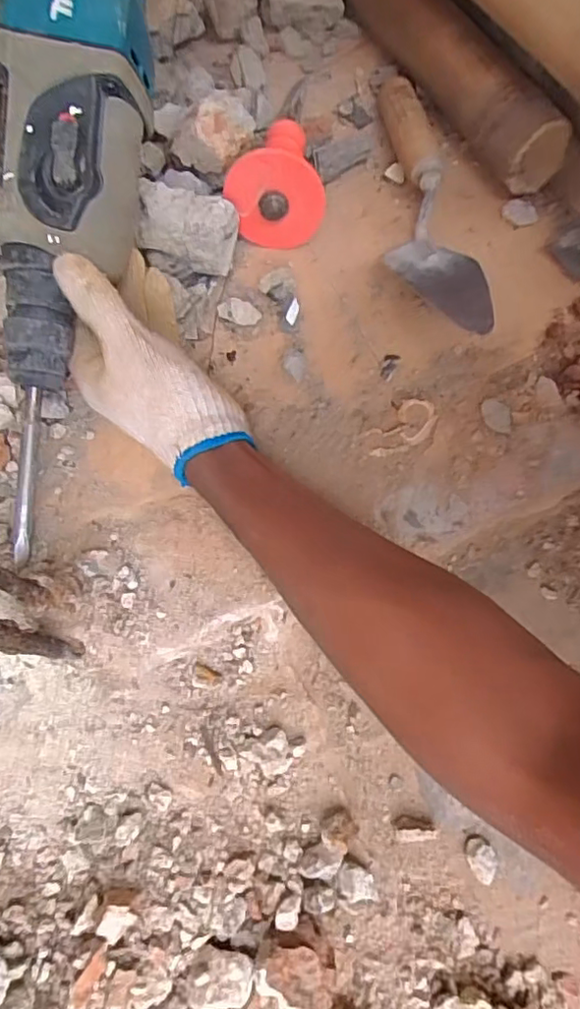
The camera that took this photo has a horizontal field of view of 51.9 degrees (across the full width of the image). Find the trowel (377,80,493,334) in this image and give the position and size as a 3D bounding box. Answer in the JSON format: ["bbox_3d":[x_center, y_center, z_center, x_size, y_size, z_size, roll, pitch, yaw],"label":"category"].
[{"bbox_3d":[0.104,-0.245,0.481,0.072,0.045,0.289,-9,70,-2],"label":"trowel"}]

